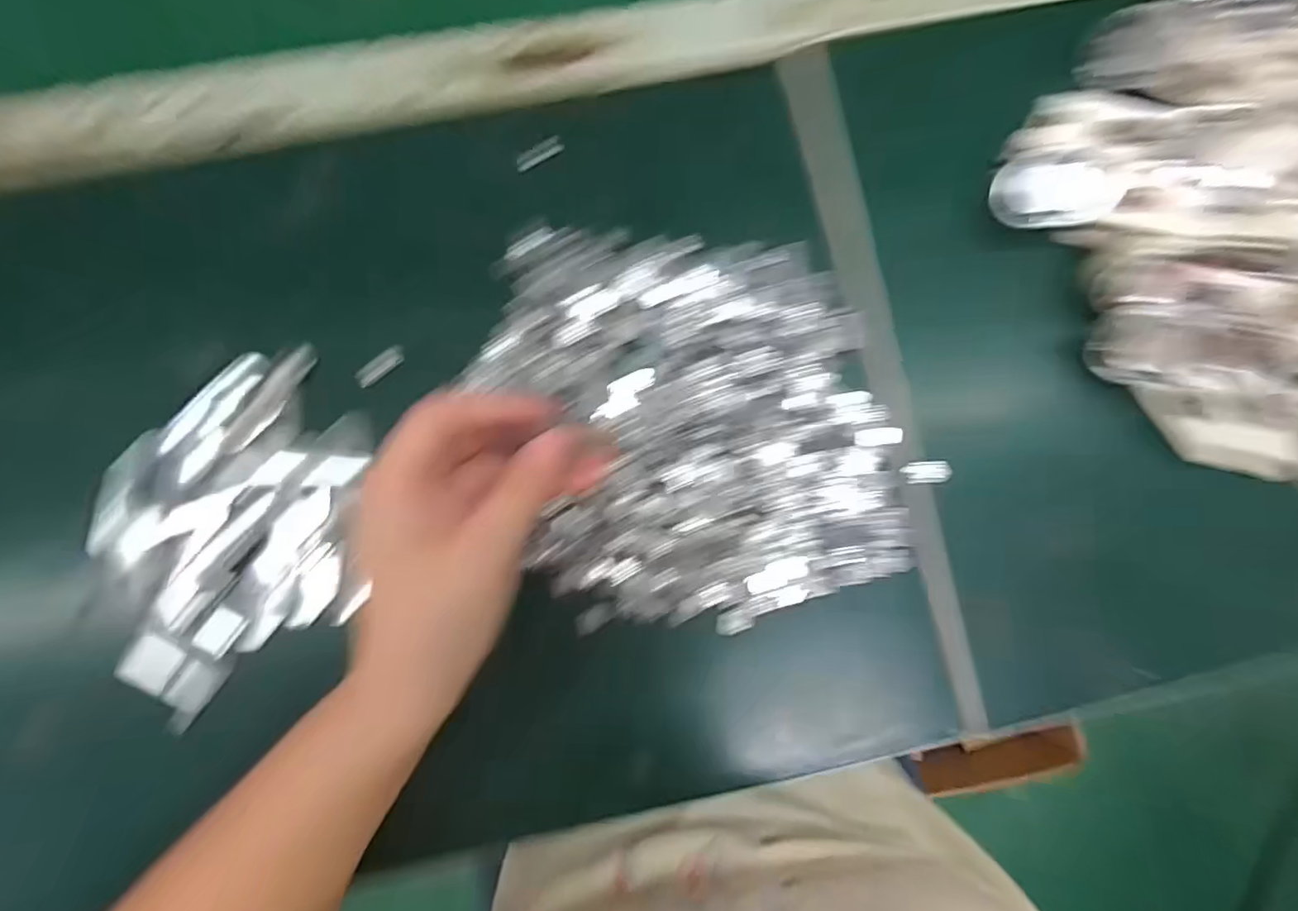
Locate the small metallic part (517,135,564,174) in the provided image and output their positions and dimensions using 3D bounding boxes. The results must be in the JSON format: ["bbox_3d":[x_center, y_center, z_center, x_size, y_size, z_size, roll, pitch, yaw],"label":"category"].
[{"bbox_3d":[-0.063,-0.174,0.321,0.029,0.007,0.007,-28,85,-5],"label":"small metallic part"}]

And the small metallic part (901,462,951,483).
[{"bbox_3d":[0.151,0.009,0.302,0.023,0.005,0.012,-2,84,-2],"label":"small metallic part"}]

